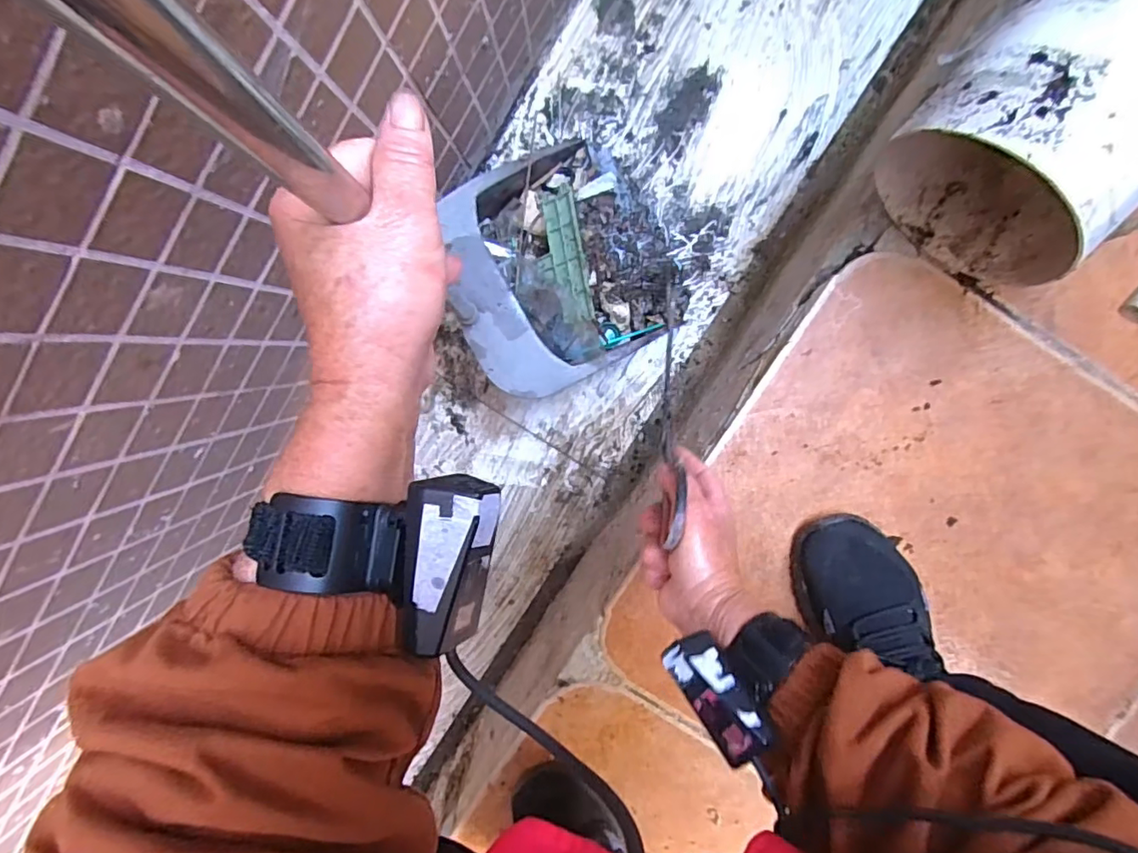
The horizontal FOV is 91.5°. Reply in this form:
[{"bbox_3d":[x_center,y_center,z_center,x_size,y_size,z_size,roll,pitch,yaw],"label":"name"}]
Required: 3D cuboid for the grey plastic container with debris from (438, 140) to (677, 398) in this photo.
[{"bbox_3d":[-0.008,-0.193,0.668,0.252,0.129,0.250,-27,96,5],"label":"grey plastic container with debris"}]

